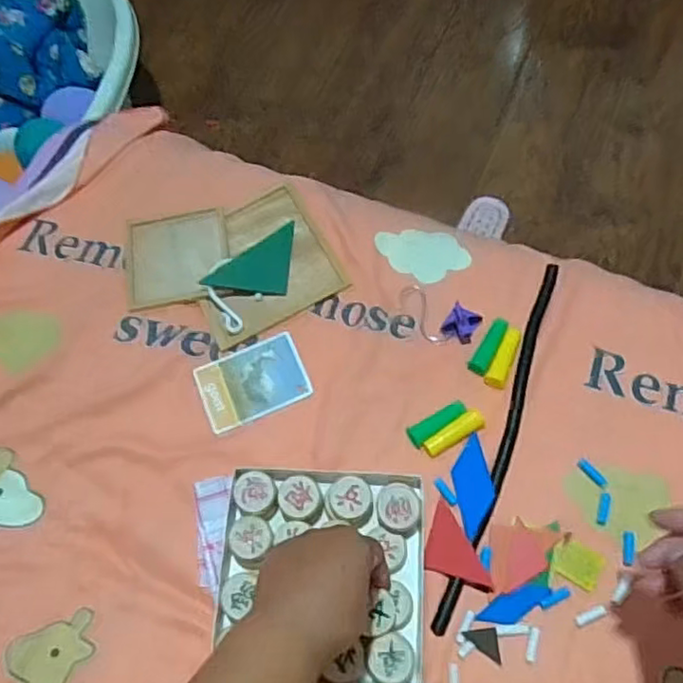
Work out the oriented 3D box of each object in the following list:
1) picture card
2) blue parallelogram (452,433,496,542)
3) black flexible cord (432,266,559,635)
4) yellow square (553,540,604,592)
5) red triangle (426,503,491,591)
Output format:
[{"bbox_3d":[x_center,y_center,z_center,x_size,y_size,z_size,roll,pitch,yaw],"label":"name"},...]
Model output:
[{"bbox_3d":[-0.084,0.039,0.606,0.100,0.004,0.070,-23,68,-5],"label":"picture card"},{"bbox_3d":[0.113,0.123,0.540,0.030,0.004,0.083,-10,66,1],"label":"blue parallelogram"},{"bbox_3d":[0.146,0.077,0.560,0.018,0.014,0.349,18,68,13],"label":"black flexible cord"},{"bbox_3d":[0.193,0.182,0.519,0.036,0.004,0.030,25,71,15],"label":"yellow square"},{"bbox_3d":[0.100,0.168,0.521,0.055,0.004,0.053,16,69,12],"label":"red triangle"}]

